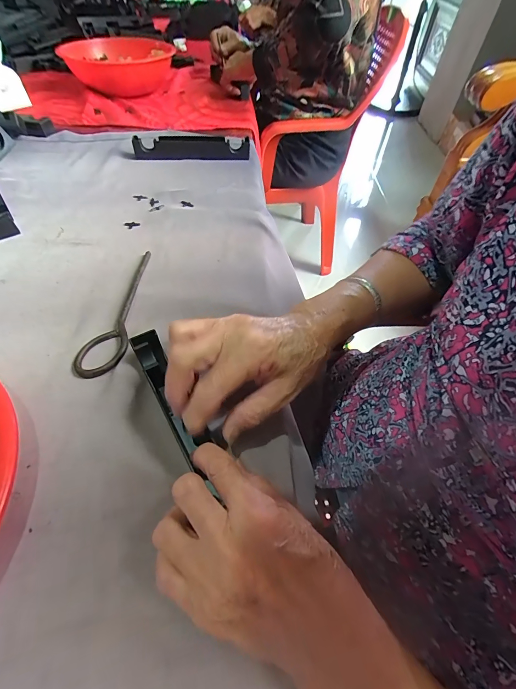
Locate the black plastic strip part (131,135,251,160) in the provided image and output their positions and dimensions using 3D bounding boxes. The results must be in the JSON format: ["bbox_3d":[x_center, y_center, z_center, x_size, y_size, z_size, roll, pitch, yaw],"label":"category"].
[{"bbox_3d":[-0.111,-0.336,0.541,0.192,0.031,0.024,-5,54,-7],"label":"black plastic strip part"}]

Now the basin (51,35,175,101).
[{"bbox_3d":[-0.303,-0.631,0.719,0.205,0.071,0.243,0,54,-3],"label":"basin"}]

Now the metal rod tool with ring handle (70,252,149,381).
[{"bbox_3d":[-0.138,-0.041,0.335,0.042,0.009,0.176,9,54,3],"label":"metal rod tool with ring handle"}]

